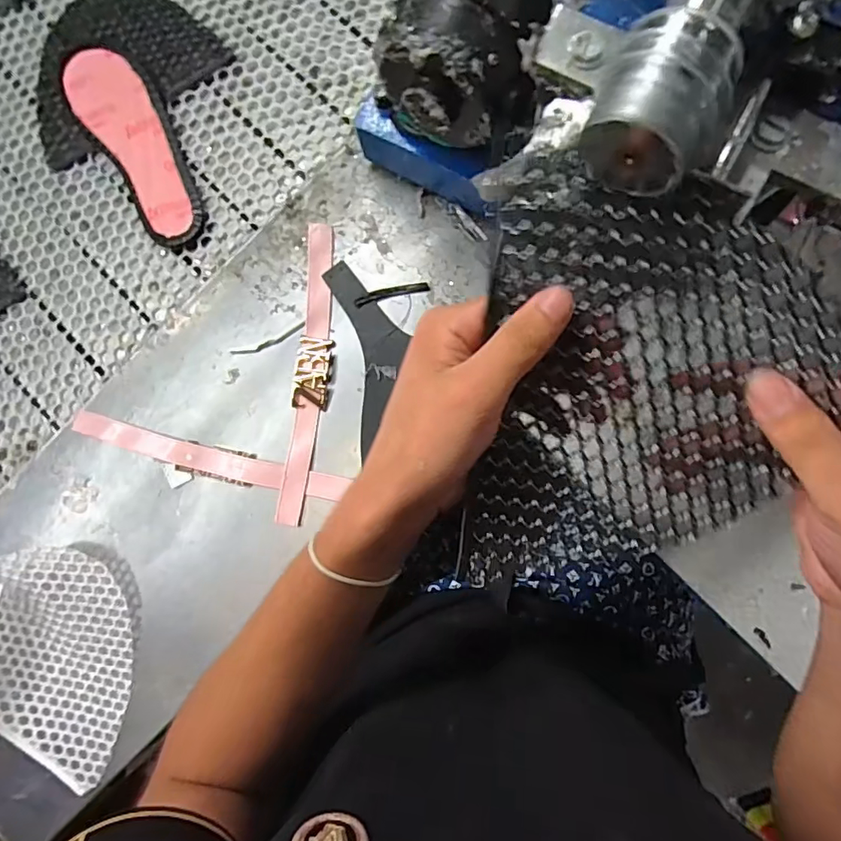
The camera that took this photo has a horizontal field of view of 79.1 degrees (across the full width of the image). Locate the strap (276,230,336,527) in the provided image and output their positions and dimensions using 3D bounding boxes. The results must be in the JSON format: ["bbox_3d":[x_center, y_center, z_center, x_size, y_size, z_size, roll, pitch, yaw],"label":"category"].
[{"bbox_3d":[-0.091,-0.040,0.430,0.030,0.008,0.252,6,87,-3],"label":"strap"}]

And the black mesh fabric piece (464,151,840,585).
[{"bbox_3d":[0.095,-0.006,0.225,0.136,0.015,0.185,6,110,10],"label":"black mesh fabric piece"}]

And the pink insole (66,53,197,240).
[{"bbox_3d":[-0.267,-0.266,0.482,0.064,0.014,0.205,-35,85,2],"label":"pink insole"}]

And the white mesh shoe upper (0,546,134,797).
[{"bbox_3d":[-0.303,0.205,0.424,0.129,0.033,0.198,-19,86,3],"label":"white mesh shoe upper"}]

